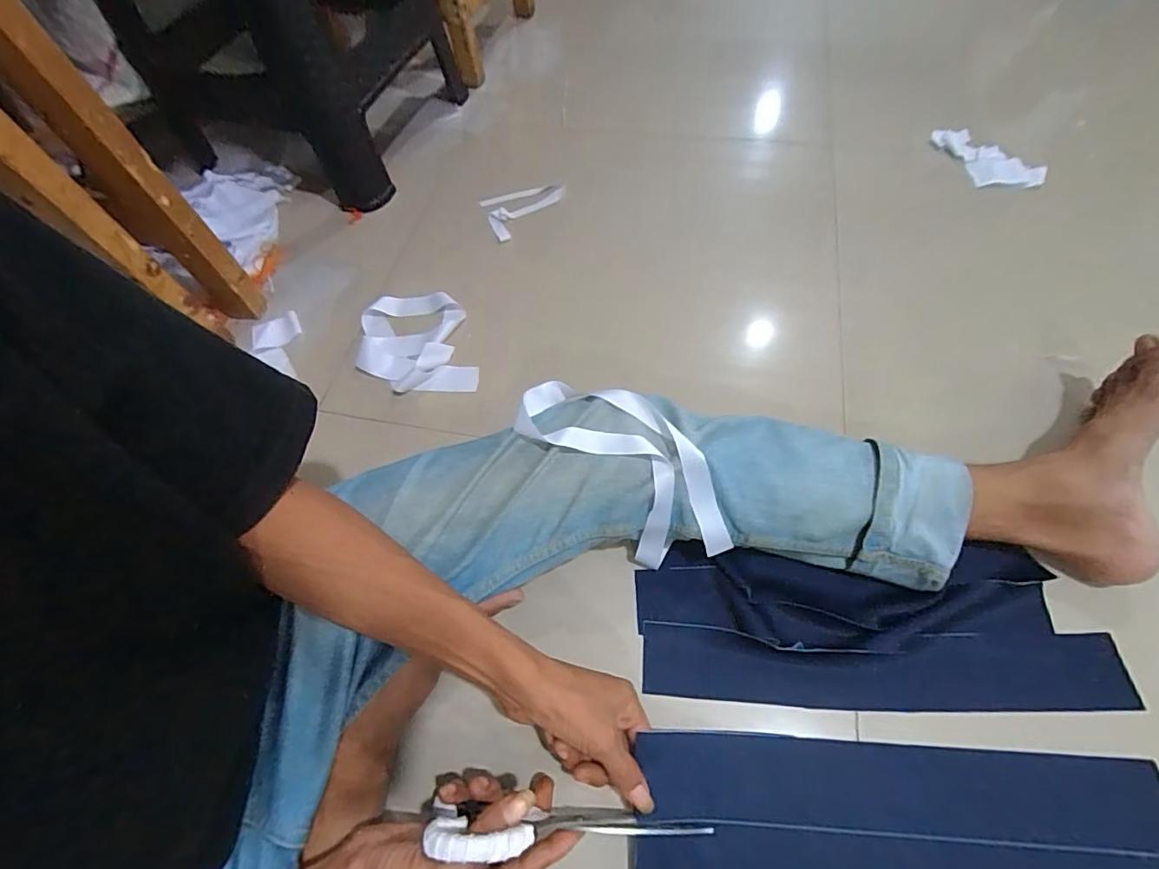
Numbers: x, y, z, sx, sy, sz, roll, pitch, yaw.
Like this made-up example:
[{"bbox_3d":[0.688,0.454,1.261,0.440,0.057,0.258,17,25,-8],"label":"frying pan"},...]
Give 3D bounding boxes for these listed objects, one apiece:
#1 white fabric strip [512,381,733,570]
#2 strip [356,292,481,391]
[{"bbox_3d":[0.044,0.037,0.461,0.204,0.121,0.090,36,68,22],"label":"white fabric strip"},{"bbox_3d":[-0.203,-0.116,0.636,0.145,0.023,0.155,-8,60,0],"label":"strip"}]

